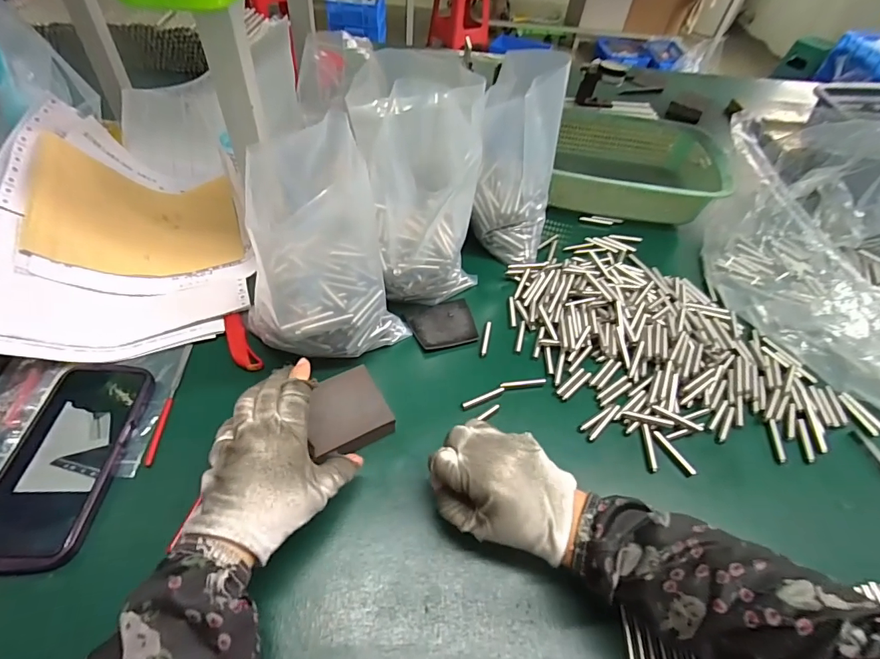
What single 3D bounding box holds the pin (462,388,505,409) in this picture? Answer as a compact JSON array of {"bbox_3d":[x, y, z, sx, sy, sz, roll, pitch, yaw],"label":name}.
[{"bbox_3d":[0.045,0.069,0.435,0.047,0.004,0.007,-19,54,-21],"label":"pin"}]

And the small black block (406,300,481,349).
[{"bbox_3d":[0.003,-0.007,0.493,0.075,0.005,0.066,-12,52,-16],"label":"small black block"}]

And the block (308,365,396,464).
[{"bbox_3d":[-0.087,0.075,0.396,0.070,0.014,0.077,-20,54,-22],"label":"block"}]

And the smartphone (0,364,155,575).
[{"bbox_3d":[-0.310,0.102,0.358,0.083,0.012,0.173,3,49,-4],"label":"smartphone"}]

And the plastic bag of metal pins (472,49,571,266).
[{"bbox_3d":[0.092,-0.199,0.522,0.101,0.215,0.110,5,50,0],"label":"plastic bag of metal pins"}]

